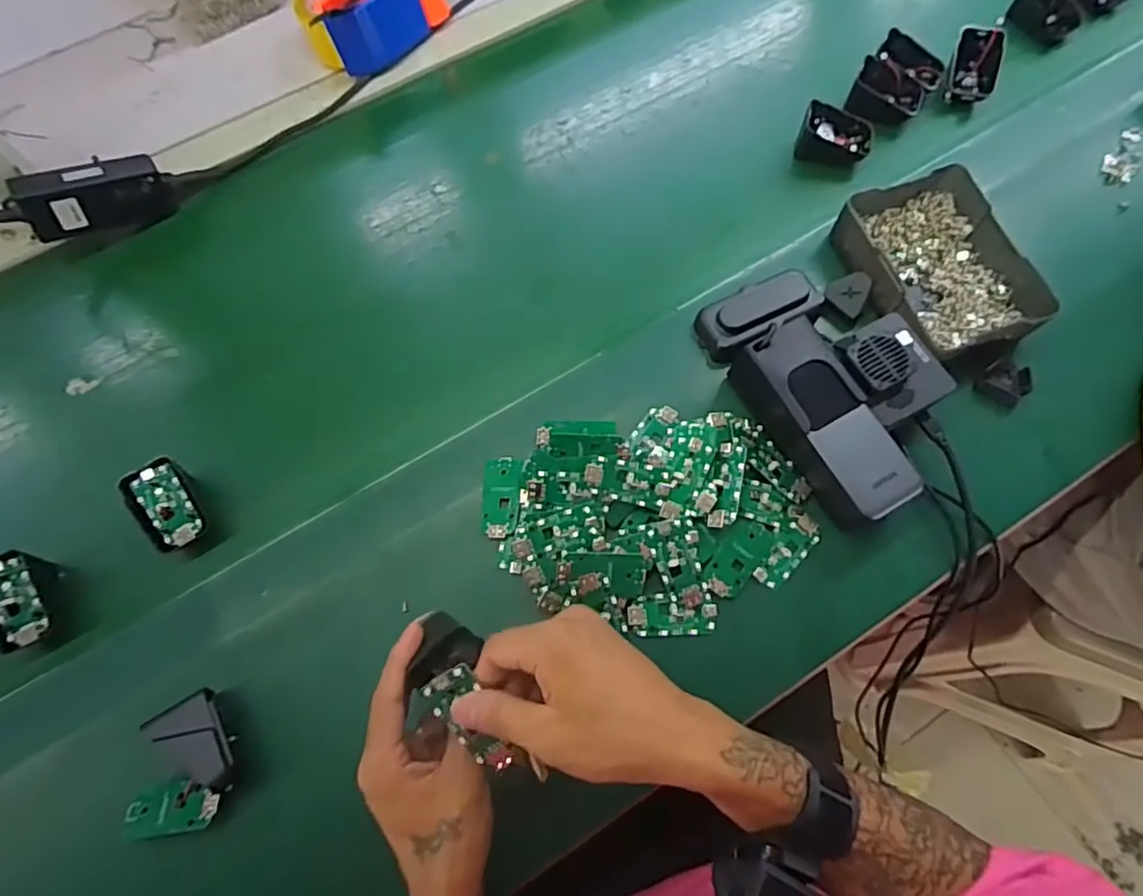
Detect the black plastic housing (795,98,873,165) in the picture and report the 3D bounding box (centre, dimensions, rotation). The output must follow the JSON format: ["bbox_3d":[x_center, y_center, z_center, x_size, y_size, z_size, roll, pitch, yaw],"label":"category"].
[{"bbox_3d":[0.256,-0.301,0.594,0.066,0.036,0.037,12,69,8],"label":"black plastic housing"}]

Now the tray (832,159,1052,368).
[{"bbox_3d":[0.311,-0.152,0.525,0.132,0.048,0.172,-21,68,-5],"label":"tray"}]

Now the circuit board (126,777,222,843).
[{"bbox_3d":[-0.266,0.240,0.410,0.065,0.013,0.031,-11,68,-2],"label":"circuit board"}]

